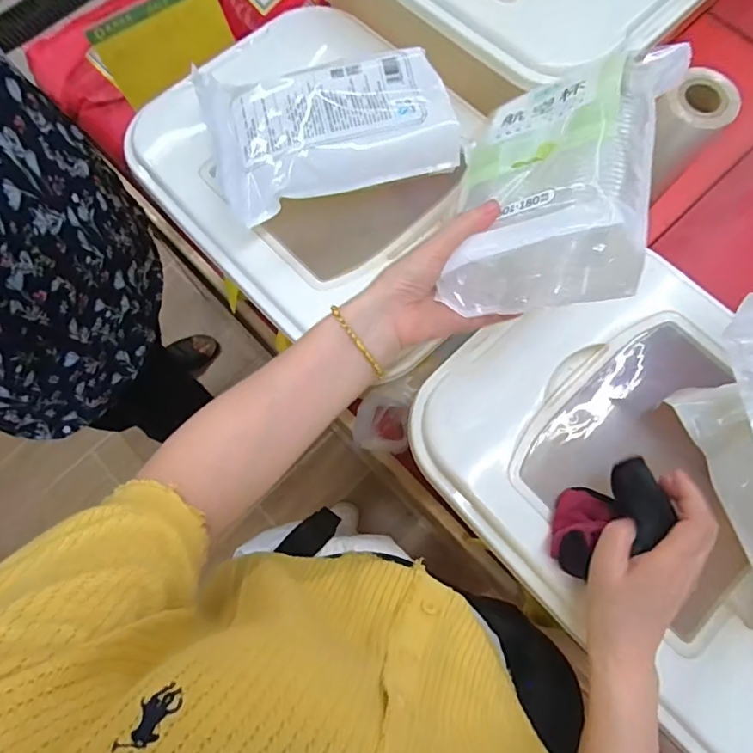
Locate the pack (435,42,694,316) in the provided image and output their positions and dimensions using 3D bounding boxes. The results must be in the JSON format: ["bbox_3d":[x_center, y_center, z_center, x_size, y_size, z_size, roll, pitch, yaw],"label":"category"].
[{"bbox_3d":[0.139,-0.147,0.391,0.146,0.080,0.214,-5,56,40],"label":"pack"}]

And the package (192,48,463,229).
[{"bbox_3d":[-0.057,-0.274,0.514,0.238,0.040,0.193,-17,76,-3],"label":"package"}]

